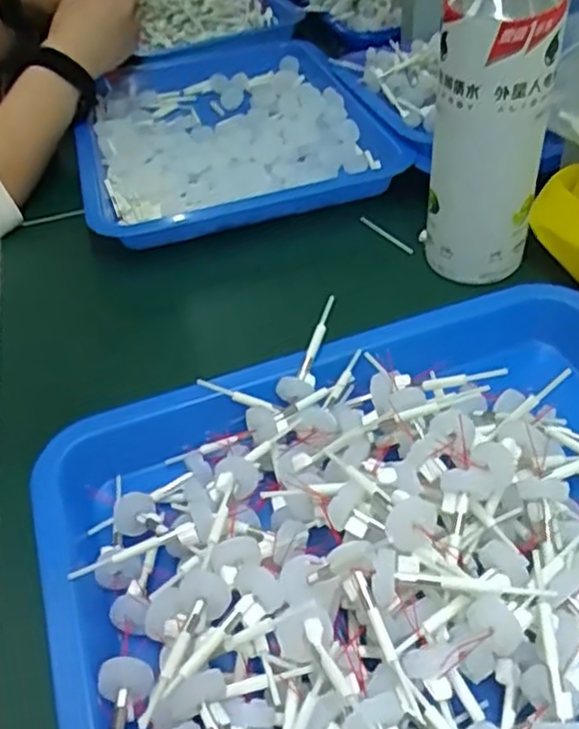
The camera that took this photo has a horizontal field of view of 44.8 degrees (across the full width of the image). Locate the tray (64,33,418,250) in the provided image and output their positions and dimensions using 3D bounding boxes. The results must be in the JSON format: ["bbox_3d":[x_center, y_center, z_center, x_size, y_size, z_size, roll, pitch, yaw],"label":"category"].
[{"bbox_3d":[-0.063,-0.221,0.664,0.278,0.042,0.347,-17,45,-11],"label":"tray"}]

